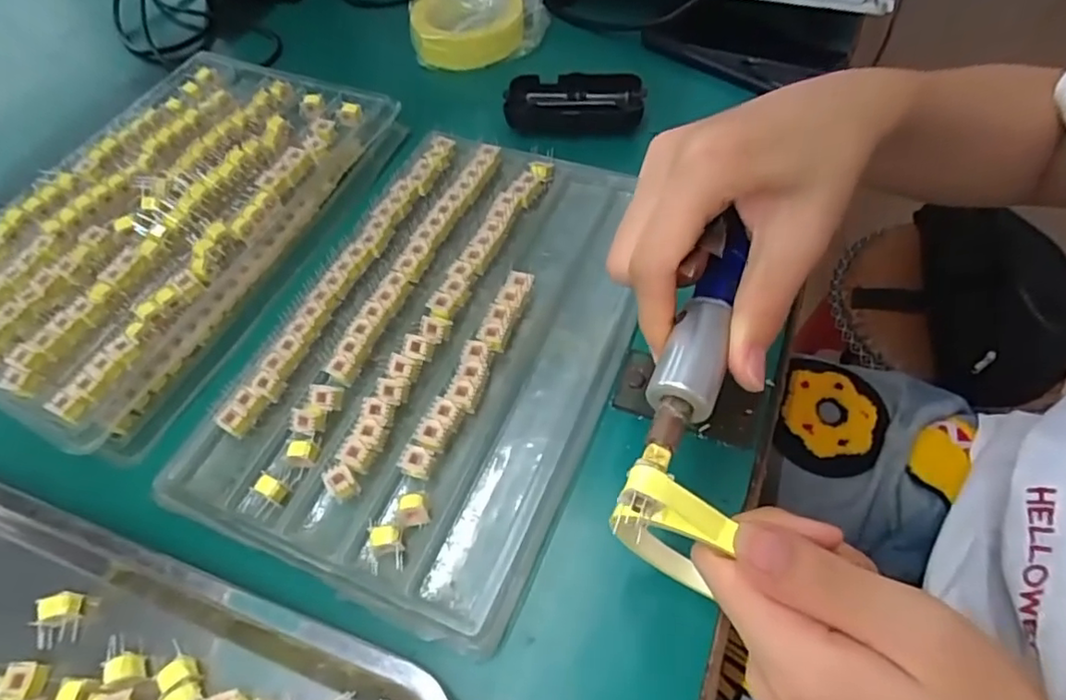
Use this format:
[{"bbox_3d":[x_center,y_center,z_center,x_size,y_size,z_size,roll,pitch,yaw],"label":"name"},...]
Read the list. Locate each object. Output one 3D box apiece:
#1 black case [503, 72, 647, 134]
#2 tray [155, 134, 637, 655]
[{"bbox_3d":[0.033,-0.200,0.498,0.109,0.029,0.053,2,56,5],"label":"black case"},{"bbox_3d":[-0.052,-0.014,0.381,0.201,0.031,0.319,18,59,16],"label":"tray"}]

